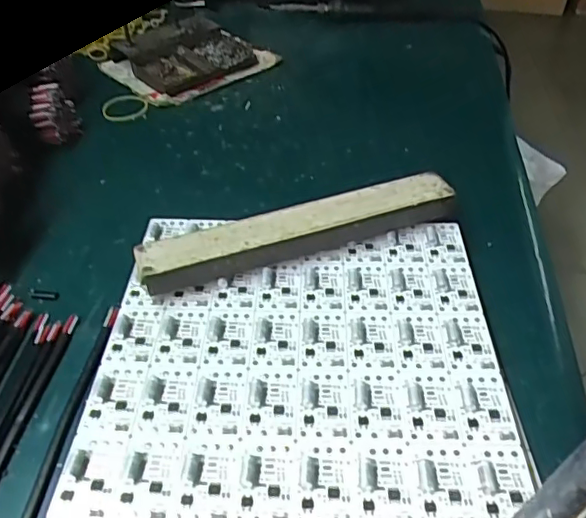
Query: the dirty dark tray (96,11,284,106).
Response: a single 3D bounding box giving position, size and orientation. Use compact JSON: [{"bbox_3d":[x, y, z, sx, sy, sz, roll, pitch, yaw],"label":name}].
[{"bbox_3d":[-0.114,-0.215,0.595,0.133,0.028,0.146,31,54,33],"label":"dirty dark tray"}]

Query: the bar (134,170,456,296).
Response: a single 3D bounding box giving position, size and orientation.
[{"bbox_3d":[0.006,-0.017,0.352,0.196,0.032,0.026,-15,45,-14],"label":"bar"}]

